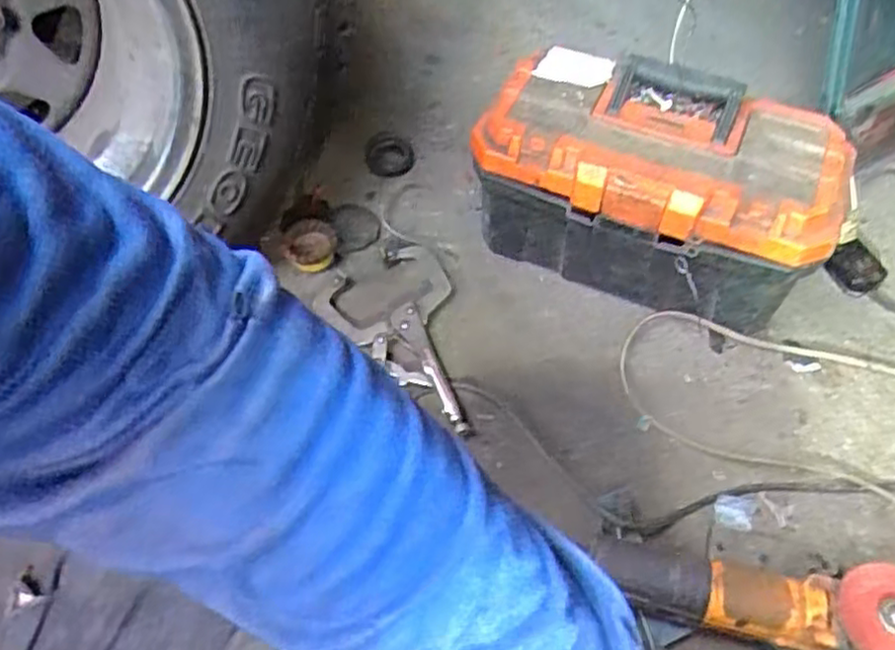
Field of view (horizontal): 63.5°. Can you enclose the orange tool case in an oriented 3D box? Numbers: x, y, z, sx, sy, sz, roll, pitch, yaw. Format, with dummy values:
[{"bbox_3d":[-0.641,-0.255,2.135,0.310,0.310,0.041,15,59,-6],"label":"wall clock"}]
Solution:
[{"bbox_3d":[0.224,-0.143,0.832,0.371,0.212,0.183,19,57,15],"label":"orange tool case"}]

